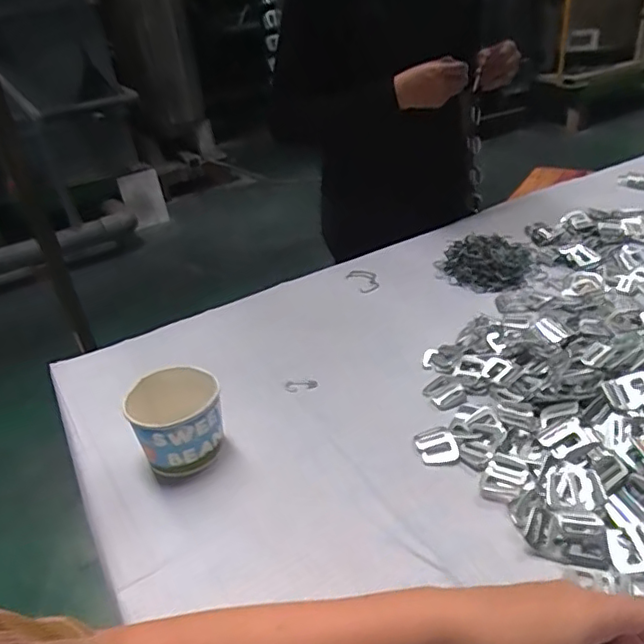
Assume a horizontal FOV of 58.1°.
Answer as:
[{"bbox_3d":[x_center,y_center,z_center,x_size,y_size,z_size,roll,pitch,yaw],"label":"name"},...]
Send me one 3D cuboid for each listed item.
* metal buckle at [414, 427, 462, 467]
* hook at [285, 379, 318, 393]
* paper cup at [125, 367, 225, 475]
[{"bbox_3d":[0.112,0.122,0.568,0.037,0.008,0.043,-11,33,-6],"label":"metal buckle"},{"bbox_3d":[-0.024,0.075,0.685,0.038,0.004,0.016,-10,33,-4],"label":"hook"},{"bbox_3d":[-0.145,0.103,0.593,0.086,0.079,0.083,-5,33,3],"label":"paper cup"}]

